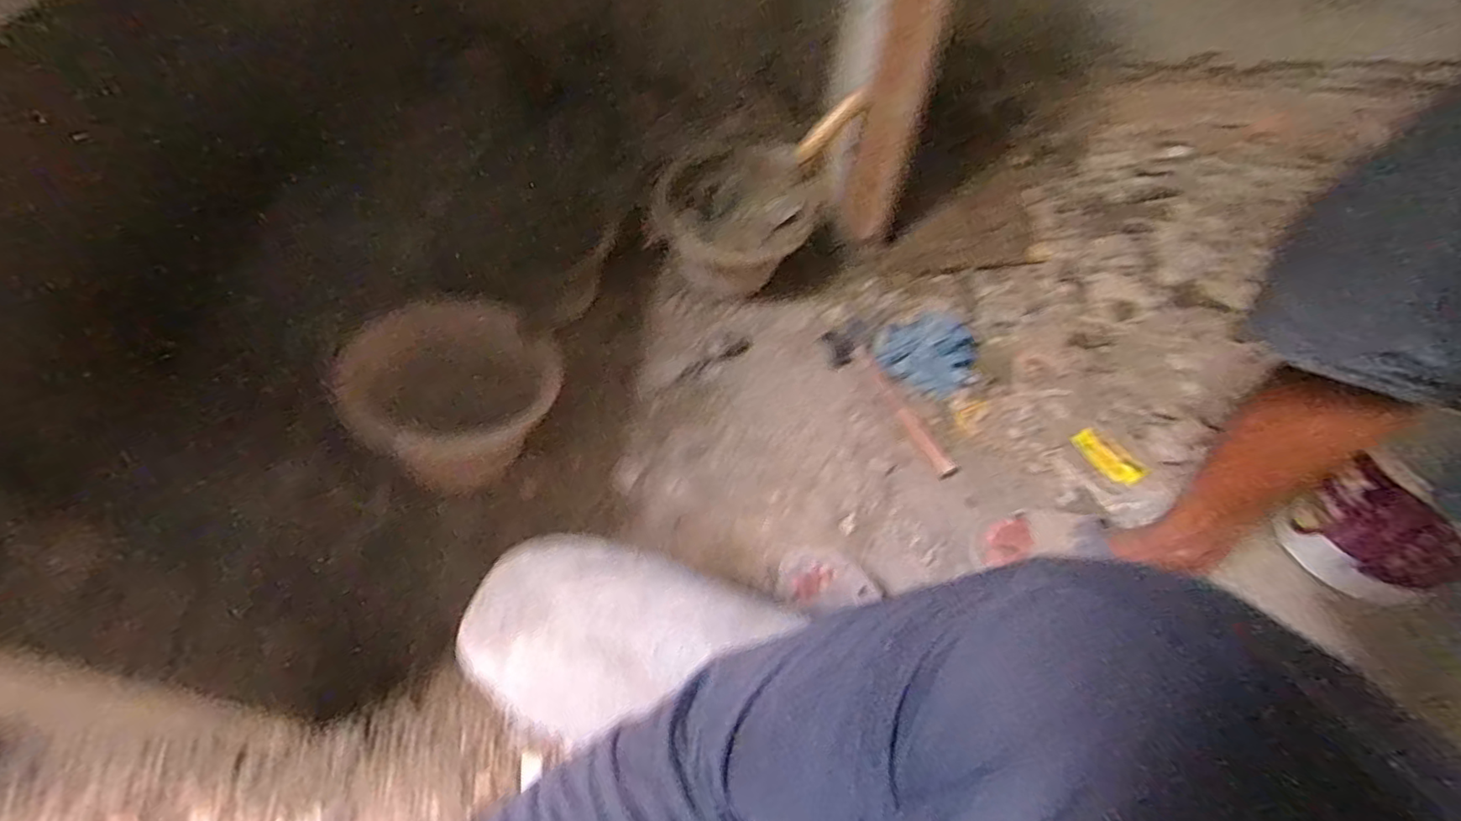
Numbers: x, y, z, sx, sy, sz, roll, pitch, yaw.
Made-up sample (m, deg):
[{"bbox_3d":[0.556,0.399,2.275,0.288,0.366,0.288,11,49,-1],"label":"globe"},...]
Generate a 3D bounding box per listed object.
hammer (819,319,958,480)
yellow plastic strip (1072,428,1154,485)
[{"bbox_3d":[0.229,-0.029,0.966,0.079,0.049,0.256,-21,60,-15],"label":"hammer"},{"bbox_3d":[0.570,0.070,0.957,0.051,0.008,0.102,-30,63,-20],"label":"yellow plastic strip"}]

